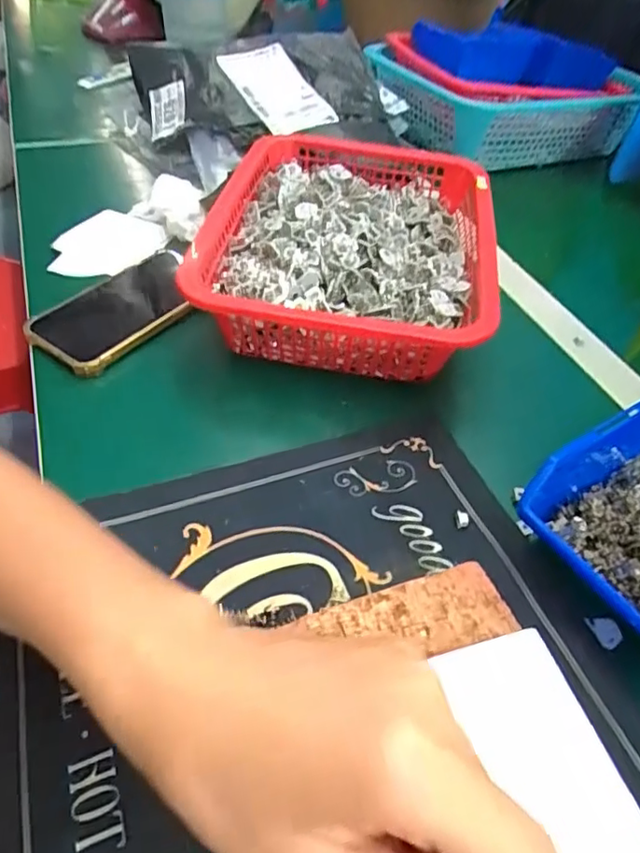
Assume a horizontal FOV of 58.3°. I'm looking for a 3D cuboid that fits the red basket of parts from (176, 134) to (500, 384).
[{"bbox_3d":[0.025,-0.146,0.471,0.215,0.062,0.280,10,46,2],"label":"red basket of parts"}]

